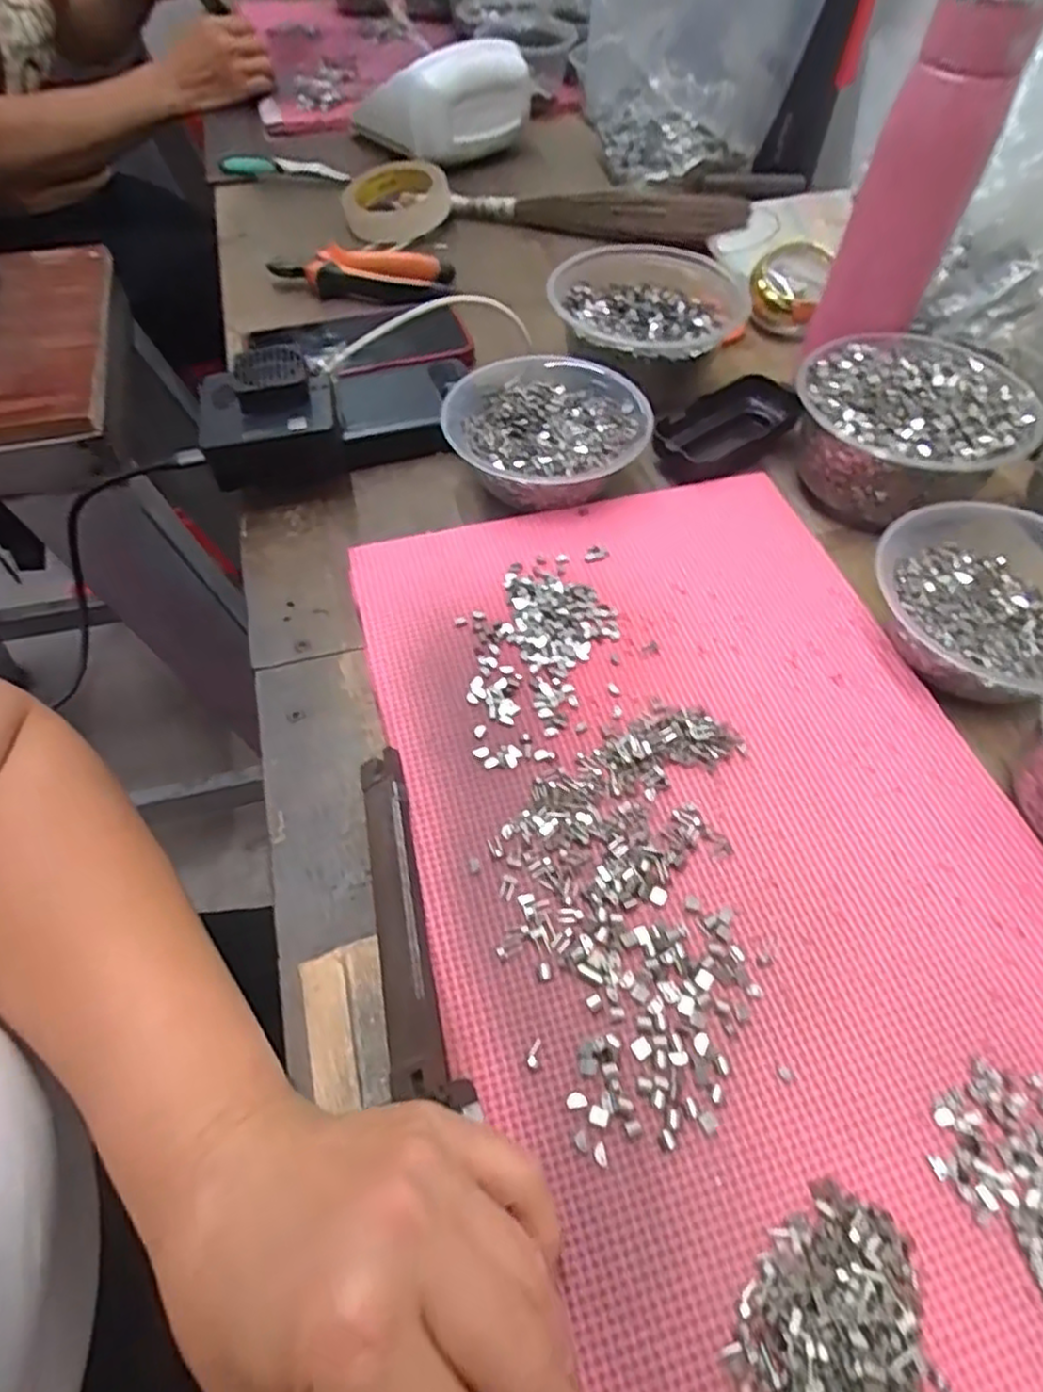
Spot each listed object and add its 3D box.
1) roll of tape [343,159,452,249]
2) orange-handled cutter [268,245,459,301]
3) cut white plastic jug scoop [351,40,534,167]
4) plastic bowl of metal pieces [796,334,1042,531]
[{"bbox_3d":[-0.123,-0.481,0.674,0.095,0.031,0.100,-1,57,1],"label":"roll of tape"},{"bbox_3d":[-0.139,-0.371,0.606,0.145,0.028,0.058,5,57,5],"label":"orange-handled cutter"},{"bbox_3d":[-0.082,-0.630,0.745,0.181,0.078,0.055,-18,58,-10],"label":"cut white plastic jug scoop"},{"bbox_3d":[0.233,-0.167,0.428,0.128,0.055,0.134,-20,58,-11],"label":"plastic bowl of metal pieces"}]

